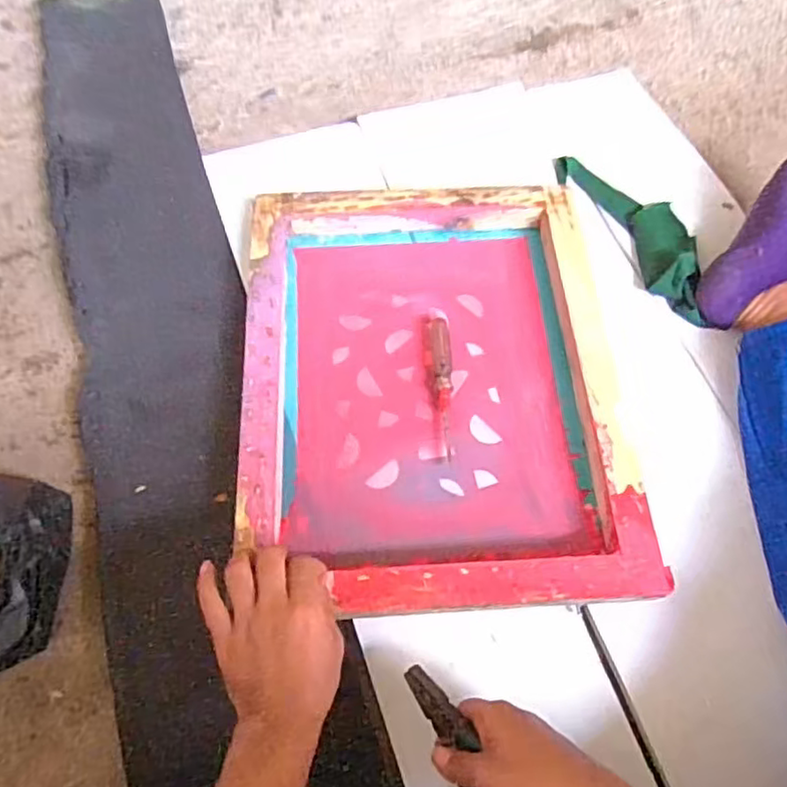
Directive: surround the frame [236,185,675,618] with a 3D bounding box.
[{"bbox_3d":[0.035,-0.015,0.662,0.364,0.050,0.455,-5,65,0],"label":"frame"}]

